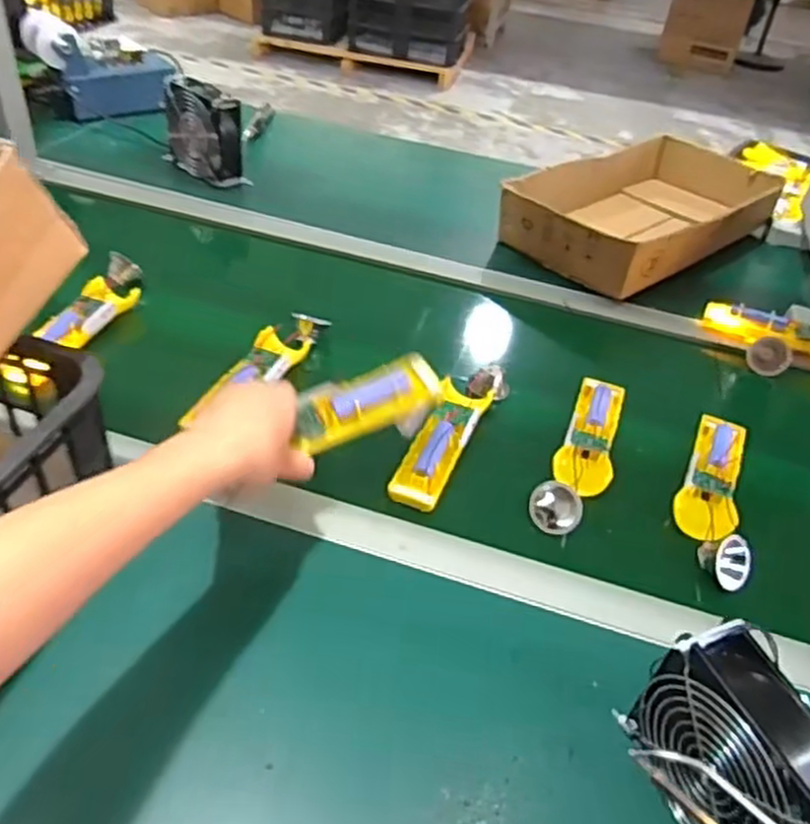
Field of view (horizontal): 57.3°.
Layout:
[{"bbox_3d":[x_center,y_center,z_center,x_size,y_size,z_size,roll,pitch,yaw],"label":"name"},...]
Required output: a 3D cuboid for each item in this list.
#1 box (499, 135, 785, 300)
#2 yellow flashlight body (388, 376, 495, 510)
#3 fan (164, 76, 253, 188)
[{"bbox_3d":[0.344,-0.301,1.083,0.409,0.075,0.254,-31,53,-34],"label":"box"},{"bbox_3d":[0.035,0.024,0.698,0.049,0.032,0.158,18,43,13],"label":"yellow flashlight body"},{"bbox_3d":[-0.282,-0.397,1.056,0.130,0.121,0.063,35,49,29],"label":"fan"}]

